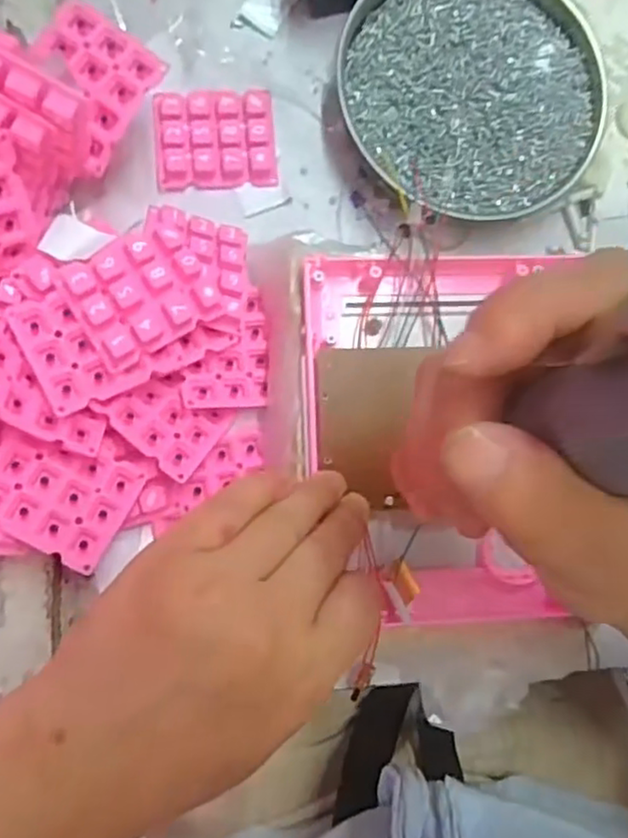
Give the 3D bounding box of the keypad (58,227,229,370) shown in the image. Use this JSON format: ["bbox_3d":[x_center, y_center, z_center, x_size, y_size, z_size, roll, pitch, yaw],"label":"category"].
[{"bbox_3d":[-0.073,-0.055,0.285,0.056,0.011,0.047,-32,90,-8],"label":"keypad"}]

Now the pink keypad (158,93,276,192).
[{"bbox_3d":[-0.048,-0.139,0.332,0.058,0.006,0.046,-4,87,-7],"label":"pink keypad"}]

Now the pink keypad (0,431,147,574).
[{"bbox_3d":[-0.111,0.031,0.286,0.061,0.006,0.047,32,68,-12],"label":"pink keypad"}]

